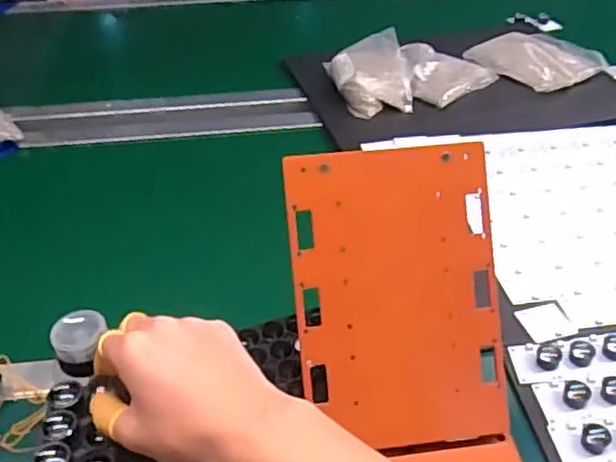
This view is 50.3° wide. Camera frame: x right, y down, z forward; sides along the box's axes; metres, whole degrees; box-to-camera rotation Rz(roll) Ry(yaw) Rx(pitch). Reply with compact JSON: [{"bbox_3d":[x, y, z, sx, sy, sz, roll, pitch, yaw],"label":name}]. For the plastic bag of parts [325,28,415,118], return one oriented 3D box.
[{"bbox_3d":[0.099,-0.245,1.026,0.120,0.056,0.168,-5,40,-5],"label":"plastic bag of parts"}]

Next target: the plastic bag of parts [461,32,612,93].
[{"bbox_3d":[0.378,-0.290,1.091,0.164,0.035,0.180,-26,45,-27],"label":"plastic bag of parts"}]

